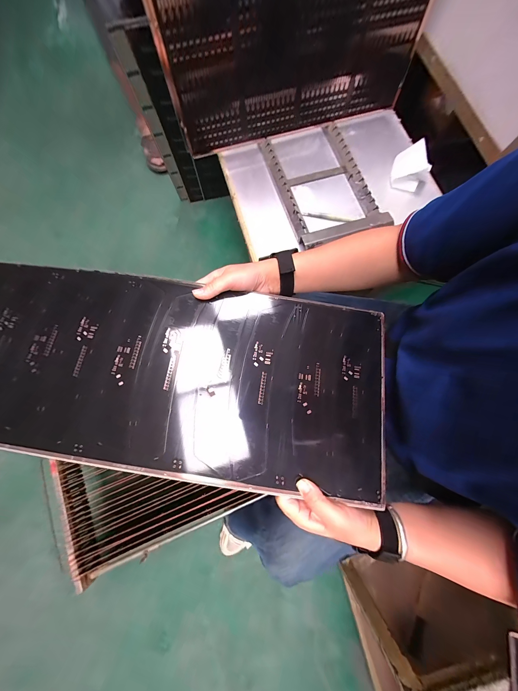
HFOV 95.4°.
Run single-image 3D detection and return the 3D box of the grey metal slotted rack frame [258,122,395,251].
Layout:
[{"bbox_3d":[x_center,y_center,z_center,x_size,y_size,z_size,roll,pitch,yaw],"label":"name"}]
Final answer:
[{"bbox_3d":[0.143,-0.369,0.539,0.197,0.034,0.297,-18,78,-4],"label":"grey metal slotted rack frame"}]

